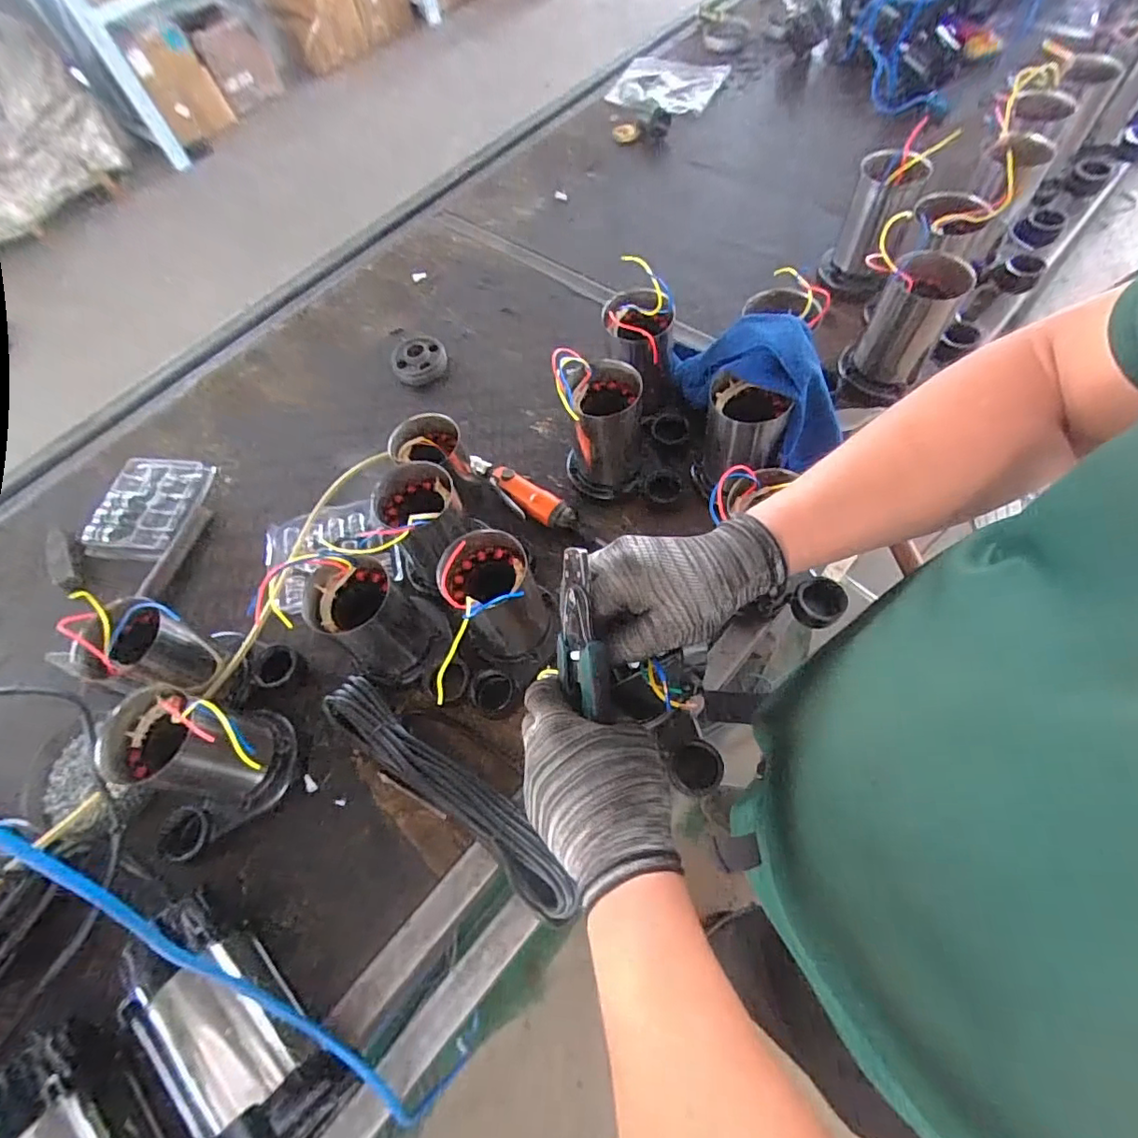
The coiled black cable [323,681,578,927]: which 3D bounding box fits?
[{"bbox_3d":[-0.131,0.238,0.608,0.350,0.051,0.064,32,71,21],"label":"coiled black cable"}]

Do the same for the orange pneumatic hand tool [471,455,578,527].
[{"bbox_3d":[-0.071,-0.107,0.798,0.195,0.035,0.051,35,72,22],"label":"orange pneumatic hand tool"}]

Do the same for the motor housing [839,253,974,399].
[{"bbox_3d":[0.445,-0.326,0.751,0.104,0.153,0.114,24,68,18],"label":"motor housing"}]

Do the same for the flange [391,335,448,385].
[{"bbox_3d":[-0.258,-0.360,0.959,0.093,0.032,0.099,-3,62,6],"label":"flange"}]

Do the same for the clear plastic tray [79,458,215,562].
[{"bbox_3d":[-0.653,-0.099,0.872,0.152,0.028,0.172,7,64,11],"label":"clear plastic tray"}]

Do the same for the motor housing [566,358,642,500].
[{"bbox_3d":[0.046,-0.179,0.750,0.104,0.165,0.110,0,63,7],"label":"motor housing"}]

